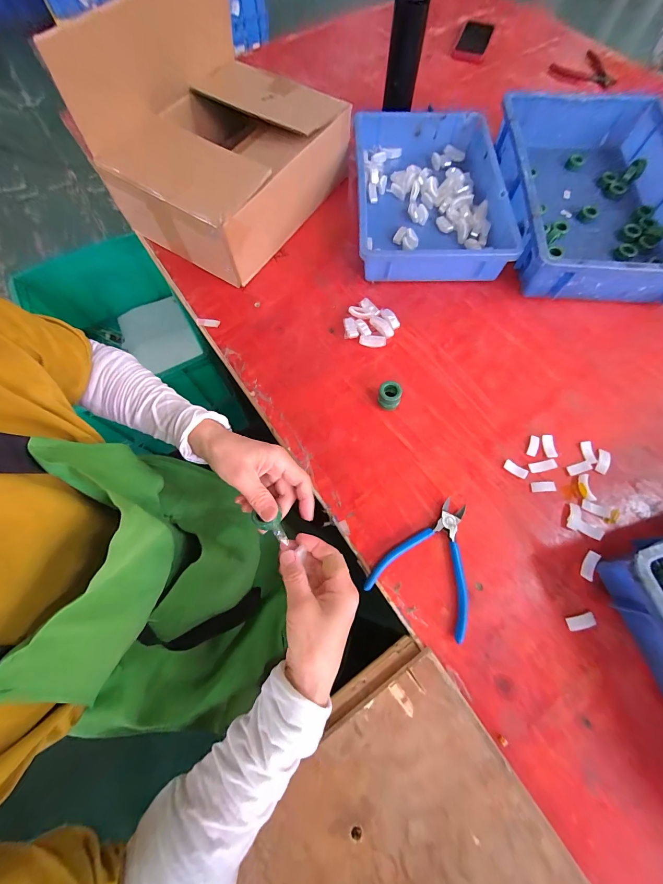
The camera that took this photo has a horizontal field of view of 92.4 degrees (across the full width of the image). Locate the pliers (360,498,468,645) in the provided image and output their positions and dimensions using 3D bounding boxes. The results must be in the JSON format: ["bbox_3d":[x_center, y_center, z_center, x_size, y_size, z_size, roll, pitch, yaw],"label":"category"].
[{"bbox_3d":[0.123,0.137,0.377,0.114,0.008,0.139,28,72,10],"label":"pliers"}]

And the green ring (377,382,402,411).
[{"bbox_3d":[0.080,-0.063,0.443,0.031,0.029,0.029,0,69,0],"label":"green ring"}]

